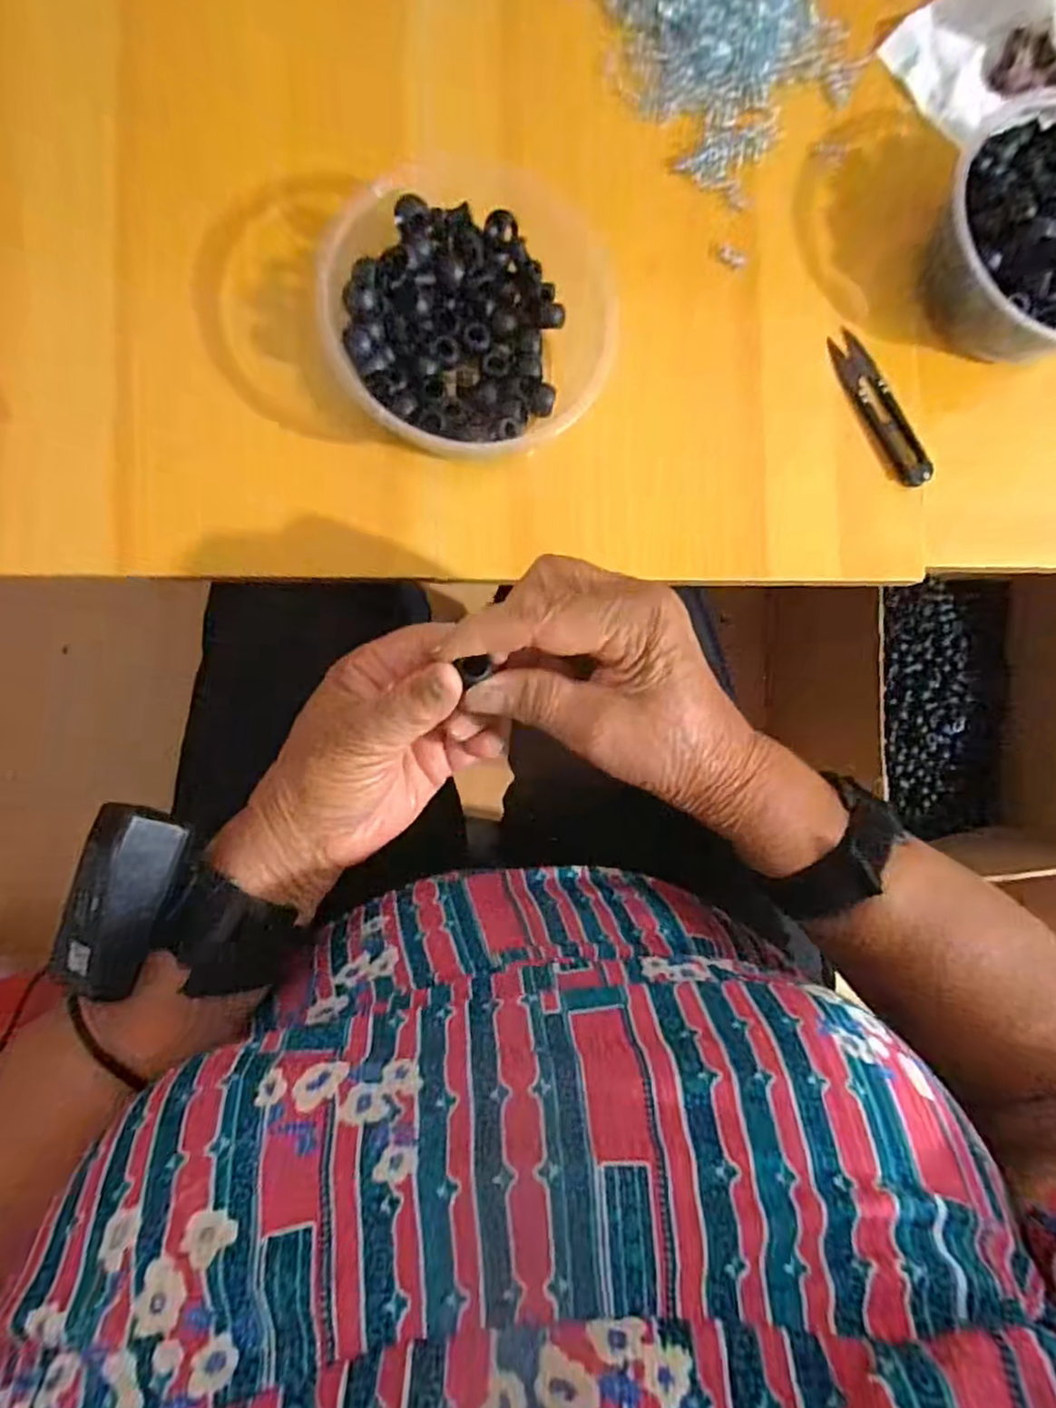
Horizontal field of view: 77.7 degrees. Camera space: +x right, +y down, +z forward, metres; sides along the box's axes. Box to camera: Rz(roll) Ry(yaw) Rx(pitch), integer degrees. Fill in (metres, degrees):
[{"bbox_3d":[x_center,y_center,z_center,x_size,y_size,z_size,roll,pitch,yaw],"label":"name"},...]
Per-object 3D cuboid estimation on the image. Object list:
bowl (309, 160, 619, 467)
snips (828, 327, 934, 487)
[{"bbox_3d":[-0.031,-0.202,0.345,0.140,0.057,0.131,0,90,-7],"label":"bowl"},{"bbox_3d":[0.215,-0.180,0.397,0.023,0.011,0.102,-29,93,-6],"label":"snips"}]

